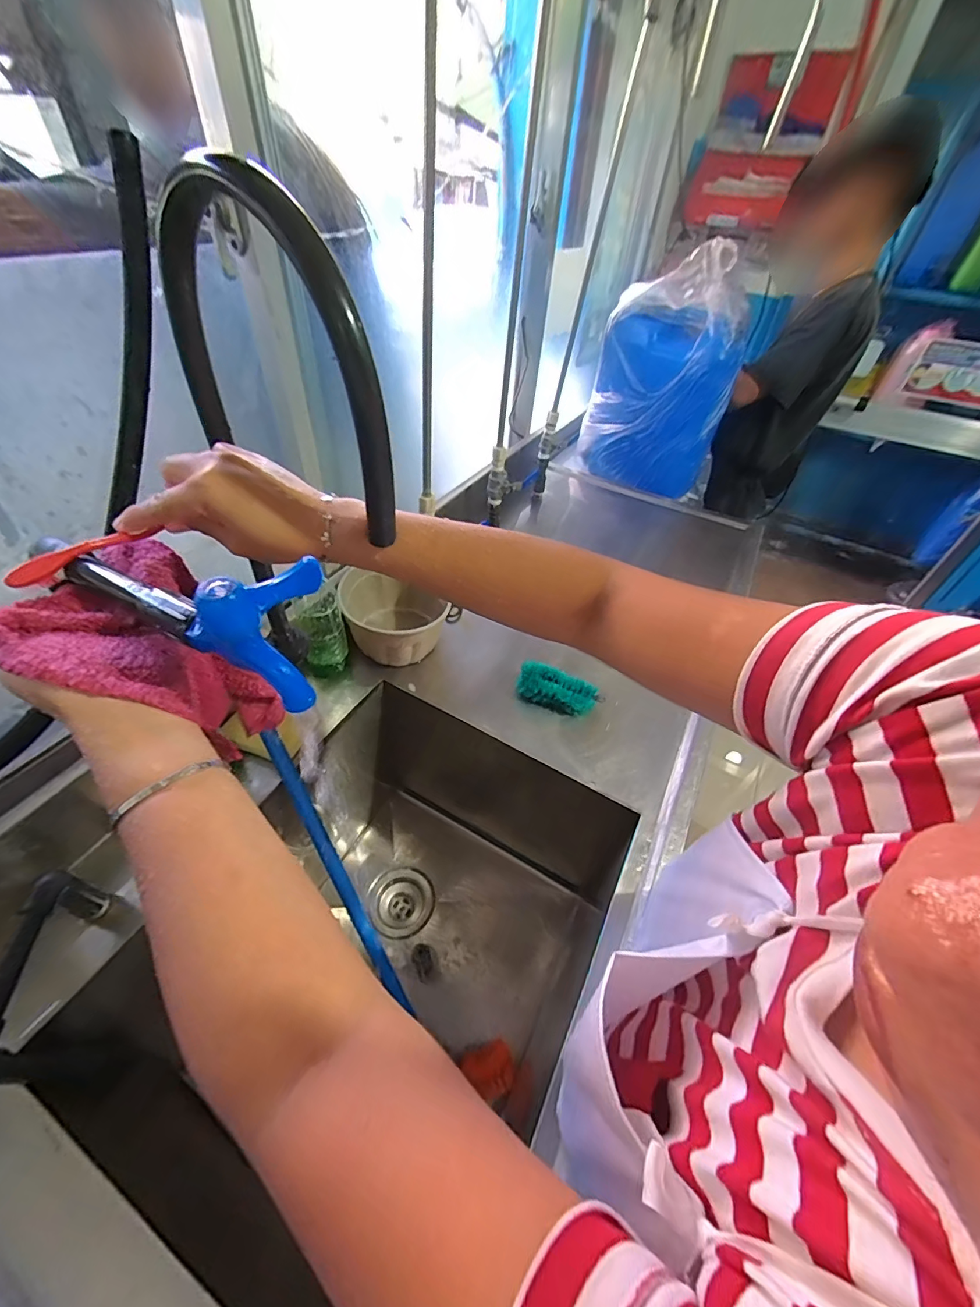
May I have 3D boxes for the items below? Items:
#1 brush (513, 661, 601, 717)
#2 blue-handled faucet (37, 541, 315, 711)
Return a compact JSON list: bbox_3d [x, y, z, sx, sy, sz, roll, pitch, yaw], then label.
[{"bbox_3d":[0.102,0.058,0.718,0.122,0.046,0.054,18,47,12],"label":"brush"},{"bbox_3d":[-0.205,-0.037,0.294,0.215,0.079,0.049,18,47,15],"label":"blue-handled faucet"}]

